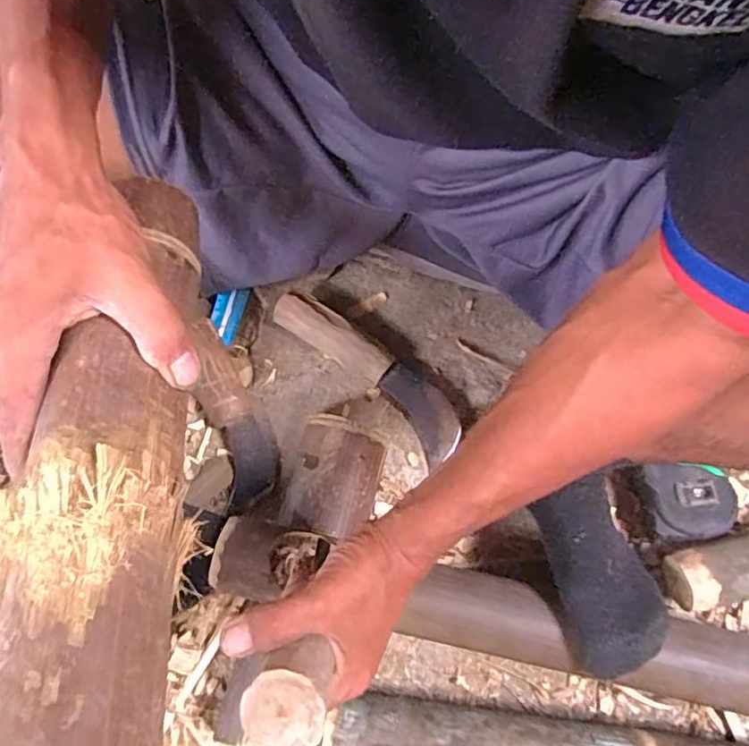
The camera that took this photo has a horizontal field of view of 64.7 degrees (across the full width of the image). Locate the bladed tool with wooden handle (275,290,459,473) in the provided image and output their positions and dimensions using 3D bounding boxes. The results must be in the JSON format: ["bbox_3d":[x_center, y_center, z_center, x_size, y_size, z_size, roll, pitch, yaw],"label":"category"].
[{"bbox_3d":[-0.005,-0.002,0.591,0.222,0.029,0.060,39,77,-1],"label":"bladed tool with wooden handle"}]

